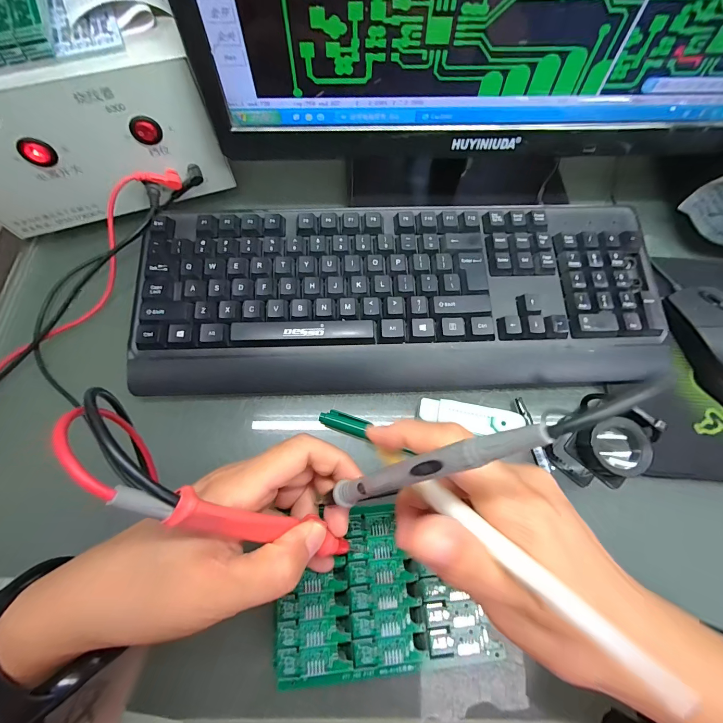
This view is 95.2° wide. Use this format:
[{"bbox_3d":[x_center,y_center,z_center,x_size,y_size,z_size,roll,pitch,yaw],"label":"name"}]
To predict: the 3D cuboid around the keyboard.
[{"bbox_3d":[0.035,-0.053,0.284,0.427,0.044,0.154,-2,70,-2],"label":"keyboard"}]

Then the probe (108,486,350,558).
[{"bbox_3d":[-0.043,0.073,0.147,0.007,0.124,0.011,5,64,42],"label":"probe"}]

